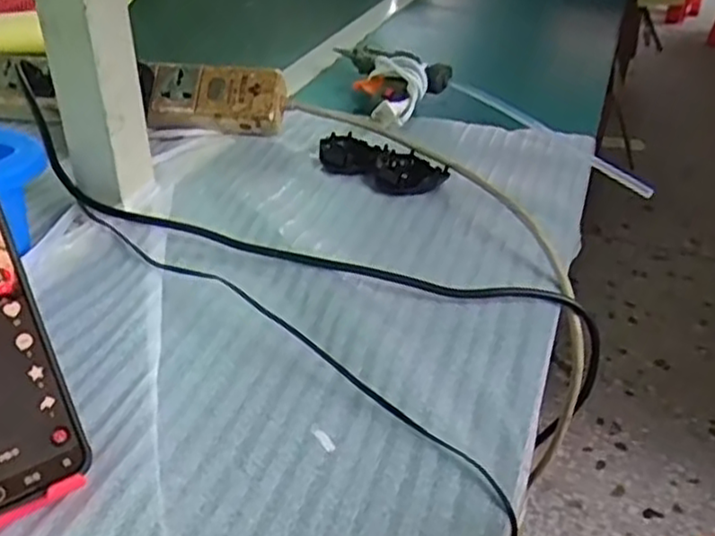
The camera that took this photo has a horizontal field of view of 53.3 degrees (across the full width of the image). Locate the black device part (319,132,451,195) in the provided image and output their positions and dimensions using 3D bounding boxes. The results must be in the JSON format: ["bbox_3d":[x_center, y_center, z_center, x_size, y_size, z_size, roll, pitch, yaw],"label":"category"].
[{"bbox_3d":[0.018,-0.084,0.584,0.109,0.018,0.054,26,40,28],"label":"black device part"}]

